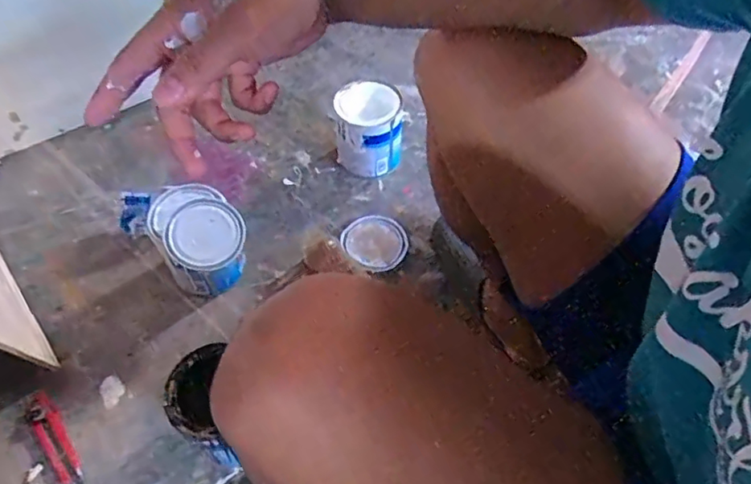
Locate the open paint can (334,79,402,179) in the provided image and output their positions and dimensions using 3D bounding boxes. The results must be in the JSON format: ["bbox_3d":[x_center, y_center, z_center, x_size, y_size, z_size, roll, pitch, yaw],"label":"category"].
[{"bbox_3d":[-0.010,-0.191,0.953,0.104,0.132,0.112,0,55,0],"label":"open paint can"}]

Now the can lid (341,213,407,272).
[{"bbox_3d":[-0.001,-0.004,0.891,0.106,0.015,0.108,6,50,-7],"label":"can lid"}]

